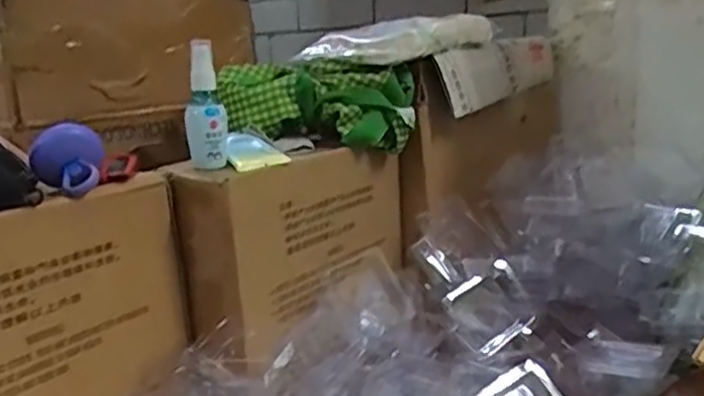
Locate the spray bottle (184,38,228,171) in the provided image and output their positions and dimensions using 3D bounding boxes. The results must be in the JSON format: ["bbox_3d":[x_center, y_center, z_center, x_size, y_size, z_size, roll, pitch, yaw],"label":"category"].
[{"bbox_3d":[-0.138,-0.086,0.632,0.036,0.116,0.031,-5,13,-10],"label":"spray bottle"}]

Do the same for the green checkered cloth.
[{"bbox_3d":[-0.037,-0.103,0.754,0.207,0.088,0.072,0,13,11],"label":"green checkered cloth"}]

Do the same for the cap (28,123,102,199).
[{"bbox_3d":[-0.236,-0.034,0.563,0.054,0.056,0.053,-8,14,-20],"label":"cap"}]

